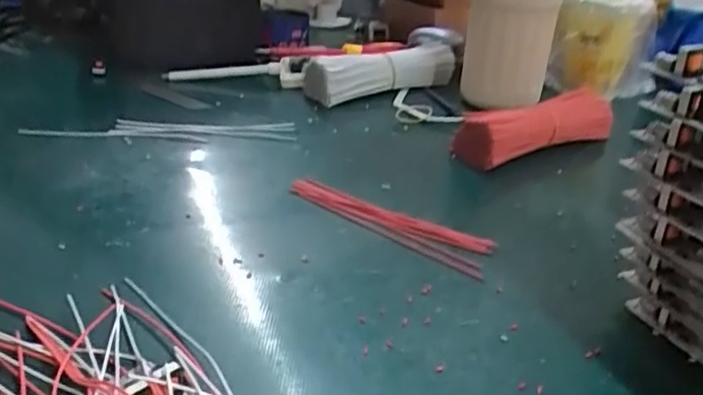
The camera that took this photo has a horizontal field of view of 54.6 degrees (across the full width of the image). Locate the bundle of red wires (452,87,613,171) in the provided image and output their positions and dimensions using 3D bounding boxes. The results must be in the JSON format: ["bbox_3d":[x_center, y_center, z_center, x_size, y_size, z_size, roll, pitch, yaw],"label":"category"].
[{"bbox_3d":[0.131,-0.048,0.483,0.118,0.039,0.033,-11,30,-26],"label":"bundle of red wires"}]

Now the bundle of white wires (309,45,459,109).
[{"bbox_3d":[0.024,-0.106,0.580,0.125,0.036,0.025,-6,26,8],"label":"bundle of white wires"}]

